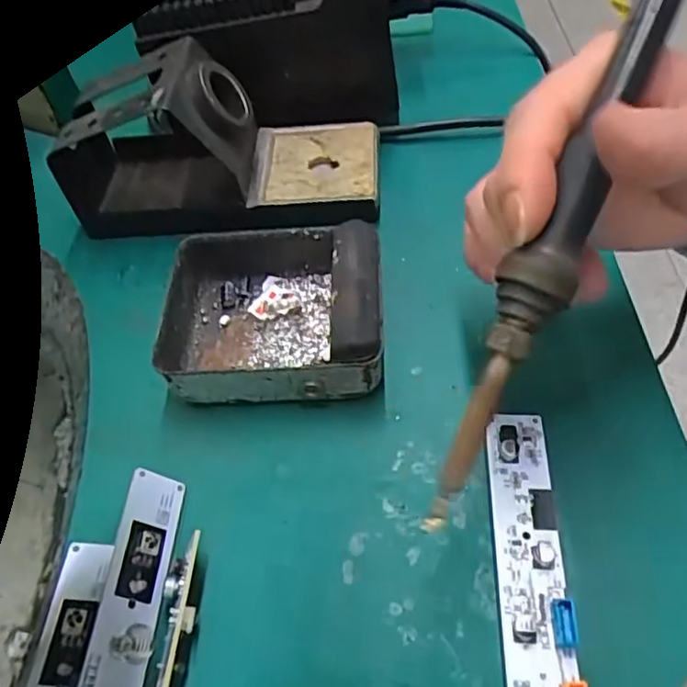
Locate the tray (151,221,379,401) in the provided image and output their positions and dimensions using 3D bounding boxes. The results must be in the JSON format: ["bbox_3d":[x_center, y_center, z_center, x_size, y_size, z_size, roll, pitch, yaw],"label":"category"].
[{"bbox_3d":[-0.030,-0.015,0.269,0.096,0.035,0.082,-3,52,4],"label":"tray"}]

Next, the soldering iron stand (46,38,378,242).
[{"bbox_3d":[-0.065,-0.110,0.322,0.162,0.070,0.073,-3,52,5],"label":"soldering iron stand"}]

